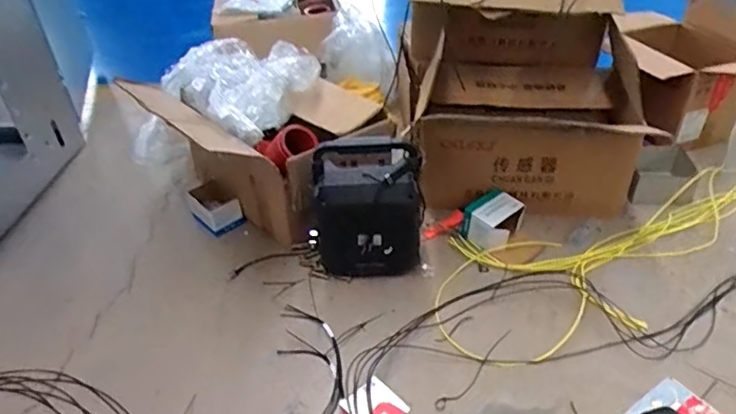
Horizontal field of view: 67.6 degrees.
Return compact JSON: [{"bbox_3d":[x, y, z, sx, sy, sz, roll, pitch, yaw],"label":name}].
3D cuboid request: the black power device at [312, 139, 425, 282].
[{"bbox_3d":[-0.007,-0.006,1.230,0.229,0.304,0.173,-8,38,-9],"label":"black power device"}]

